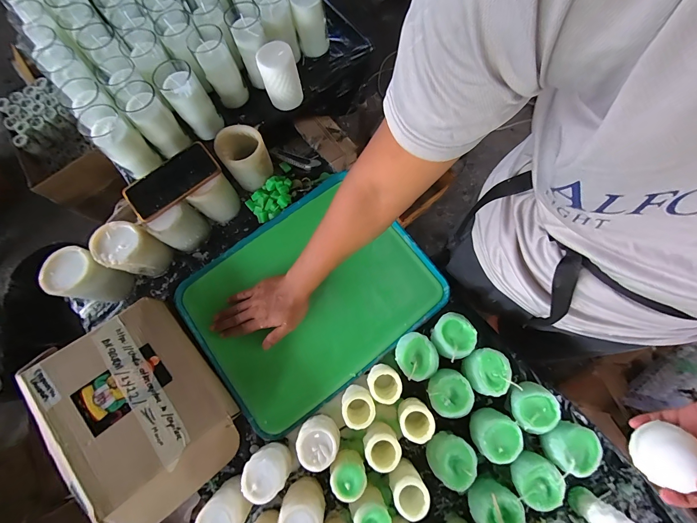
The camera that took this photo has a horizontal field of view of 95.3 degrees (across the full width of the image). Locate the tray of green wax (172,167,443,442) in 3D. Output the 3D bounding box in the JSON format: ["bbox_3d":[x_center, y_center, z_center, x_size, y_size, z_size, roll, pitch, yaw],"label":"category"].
[{"bbox_3d":[-0.071,0.063,0.617,0.432,0.030,0.337,-36,78,-8],"label":"tray of green wax"}]

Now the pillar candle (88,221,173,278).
[{"bbox_3d":[-0.395,-0.018,0.591,0.072,0.114,0.080,25,77,7],"label":"pillar candle"}]

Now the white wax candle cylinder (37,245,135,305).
[{"bbox_3d":[-0.466,0.028,0.577,0.084,0.104,0.079,0,76,1],"label":"white wax candle cylinder"}]

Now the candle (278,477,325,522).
[{"bbox_3d":[-0.069,0.380,0.482,0.062,0.090,0.057,0,76,1],"label":"candle"}]

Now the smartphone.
[{"bbox_3d":[-0.310,-0.143,0.561,0.158,0.015,0.074,-38,78,-8],"label":"smartphone"}]

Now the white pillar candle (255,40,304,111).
[{"bbox_3d":[-0.134,-0.364,0.628,0.071,0.098,0.071,-23,76,-5],"label":"white pillar candle"}]

